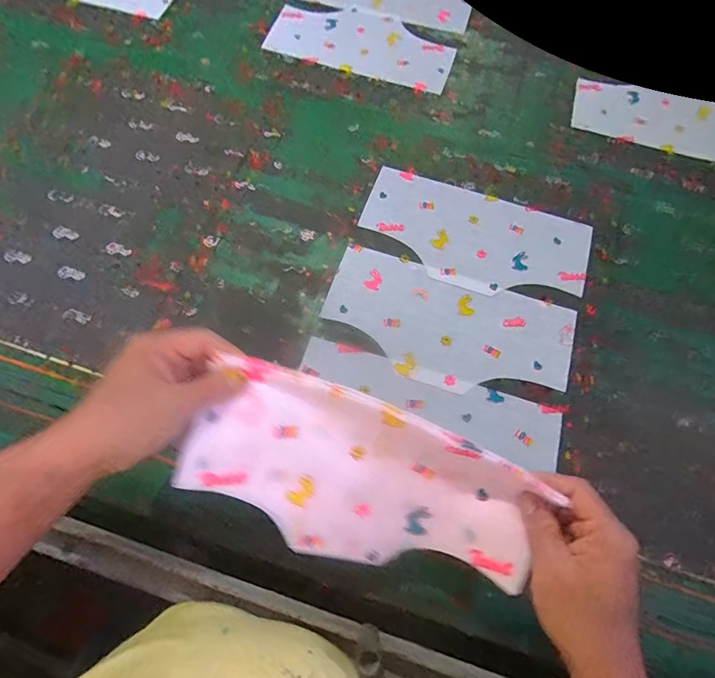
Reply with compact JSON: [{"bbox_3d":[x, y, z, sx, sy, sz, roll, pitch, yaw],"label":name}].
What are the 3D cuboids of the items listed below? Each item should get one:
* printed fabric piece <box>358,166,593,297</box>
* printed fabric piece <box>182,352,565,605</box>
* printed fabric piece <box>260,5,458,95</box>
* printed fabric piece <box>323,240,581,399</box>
[{"bbox_3d":[0.156,-0.136,0.570,0.300,0.004,0.151,20,69,6],"label":"printed fabric piece"},{"bbox_3d":[0.001,0.128,0.355,0.279,0.044,0.151,20,102,-7],"label":"printed fabric piece"},{"bbox_3d":[0.011,-0.500,0.707,0.303,0.007,0.151,18,69,5],"label":"printed fabric piece"},{"bbox_3d":[0.110,-0.014,0.523,0.298,0.005,0.148,18,69,5],"label":"printed fabric piece"}]

